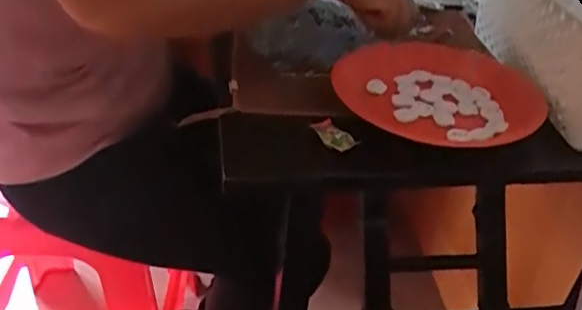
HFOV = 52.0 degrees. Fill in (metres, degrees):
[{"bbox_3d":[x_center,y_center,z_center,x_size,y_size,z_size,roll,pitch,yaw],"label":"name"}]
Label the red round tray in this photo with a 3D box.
[{"bbox_3d":[0.142,-0.066,0.594,0.193,0.030,0.193,3,34,-2],"label":"red round tray"}]

